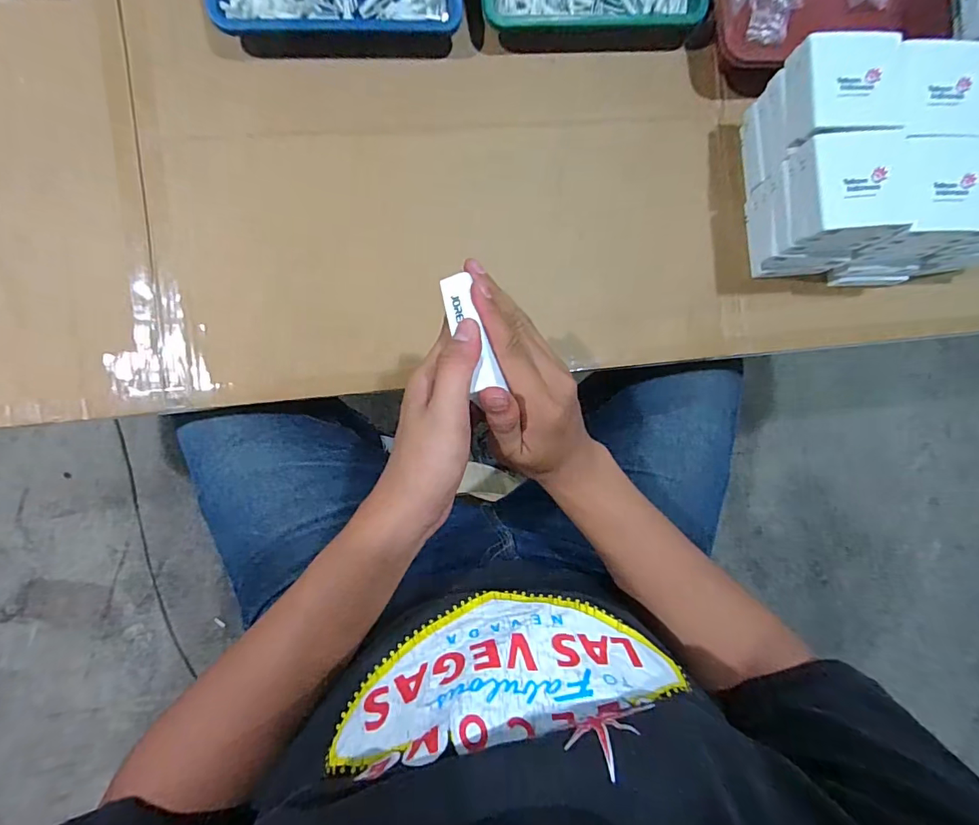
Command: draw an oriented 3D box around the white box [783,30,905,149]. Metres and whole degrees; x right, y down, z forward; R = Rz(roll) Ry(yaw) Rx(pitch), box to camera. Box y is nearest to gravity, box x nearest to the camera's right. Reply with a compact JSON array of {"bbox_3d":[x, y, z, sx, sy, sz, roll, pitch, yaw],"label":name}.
[{"bbox_3d":[0.324,-0.293,0.439,0.086,0.042,0.087,-3,91,-7],"label":"white box"}]

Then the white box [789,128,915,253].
[{"bbox_3d":[0.330,-0.202,0.442,0.087,0.051,0.092,-5,91,-7],"label":"white box"}]

